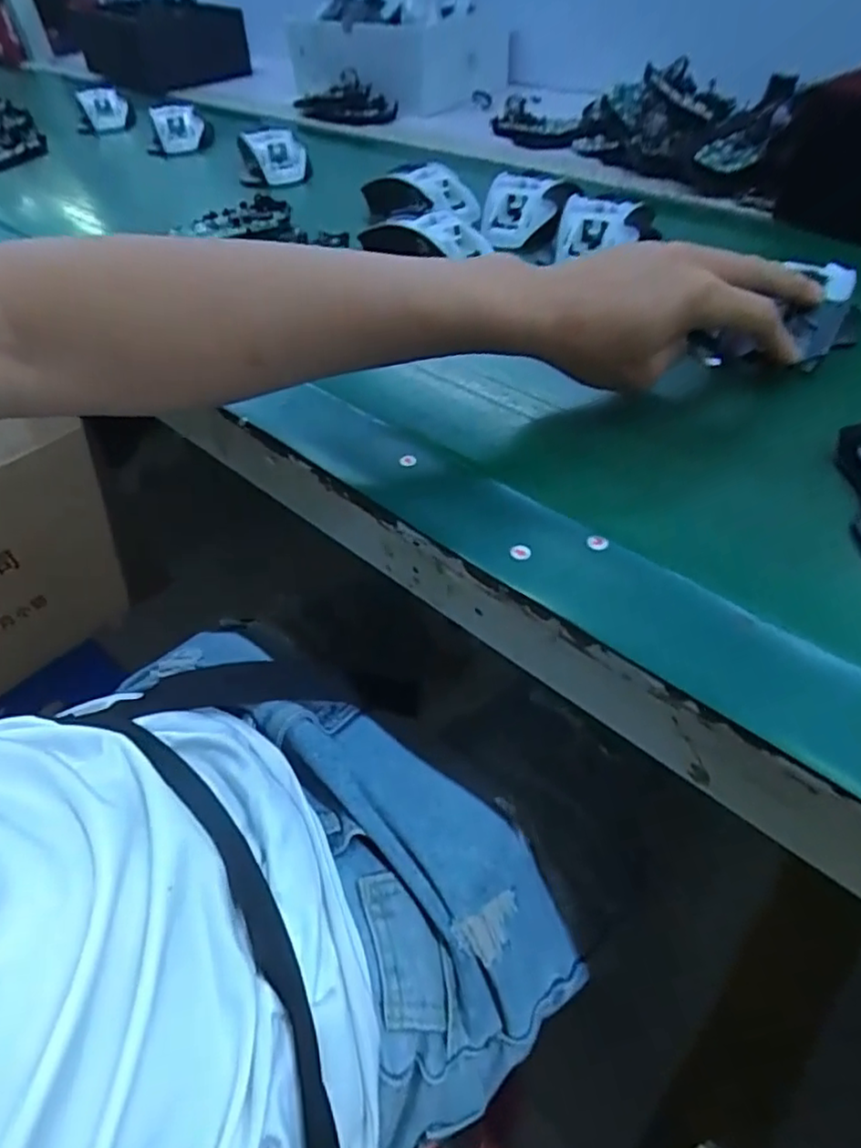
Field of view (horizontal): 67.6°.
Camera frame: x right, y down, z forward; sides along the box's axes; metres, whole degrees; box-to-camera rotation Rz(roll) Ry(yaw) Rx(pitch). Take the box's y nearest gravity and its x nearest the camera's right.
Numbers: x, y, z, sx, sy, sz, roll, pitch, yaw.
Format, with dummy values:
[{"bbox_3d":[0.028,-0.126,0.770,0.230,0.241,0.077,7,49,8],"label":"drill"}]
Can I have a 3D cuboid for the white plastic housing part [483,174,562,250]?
[{"bbox_3d":[0.072,-0.295,0.521,0.053,0.033,0.058,9,50,11],"label":"white plastic housing part"}]

